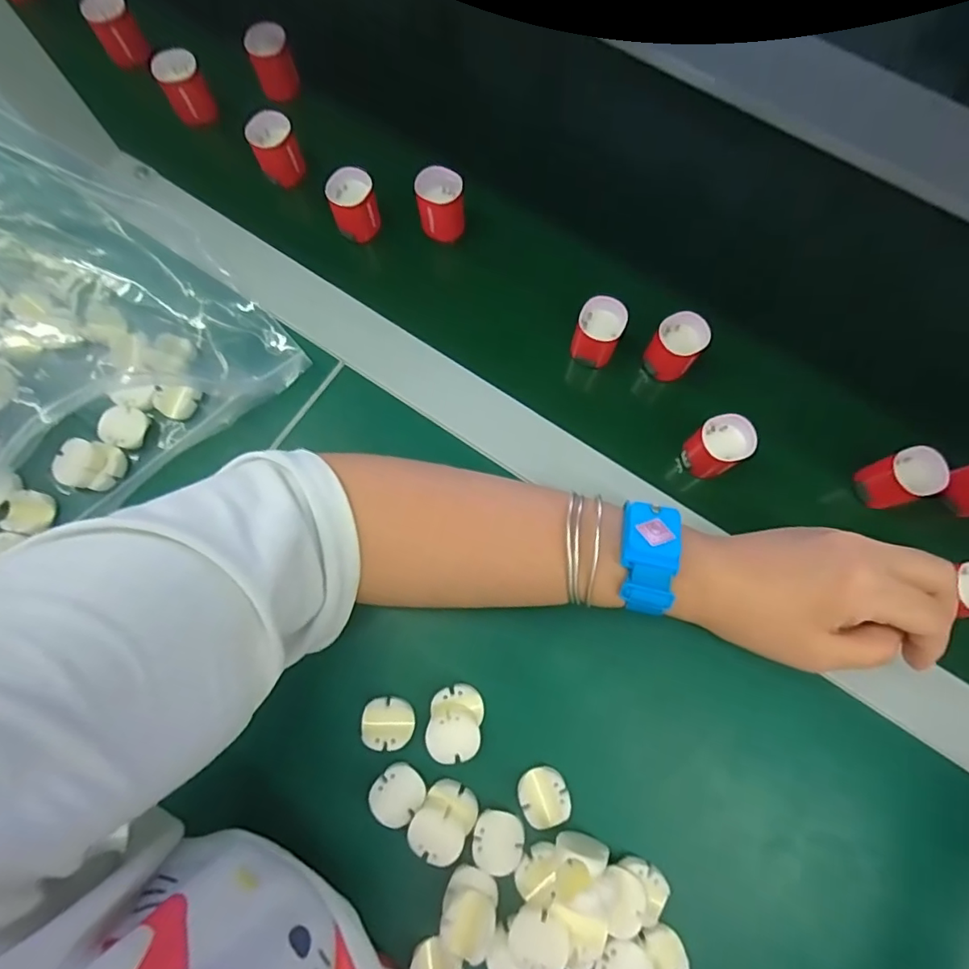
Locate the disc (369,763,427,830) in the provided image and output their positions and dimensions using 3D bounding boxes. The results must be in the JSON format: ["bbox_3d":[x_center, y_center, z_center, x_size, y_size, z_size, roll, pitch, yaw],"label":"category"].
[{"bbox_3d":[-0.045,0.160,0.276,0.025,0.004,0.027,0,73,0],"label":"disc"}]

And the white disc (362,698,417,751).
[{"bbox_3d":[-0.051,0.127,0.287,0.026,0.005,0.025,0,73,0],"label":"white disc"}]

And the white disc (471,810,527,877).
[{"bbox_3d":[0.007,0.181,0.272,0.025,0.004,0.027,0,73,0],"label":"white disc"}]

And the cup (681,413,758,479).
[{"bbox_3d":[0.139,-0.022,0.322,0.029,0.033,0.030,0,73,0],"label":"cup"}]

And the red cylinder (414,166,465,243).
[{"bbox_3d":[-0.029,-0.189,0.362,0.030,0.038,0.033,0,73,0],"label":"red cylinder"}]

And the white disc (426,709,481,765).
[{"bbox_3d":[-0.016,0.133,0.284,0.028,0.009,0.026,0,73,0],"label":"white disc"}]

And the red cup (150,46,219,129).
[{"bbox_3d":[-0.217,-0.286,0.394,0.029,0.043,0.028,0,73,0],"label":"red cup"}]

